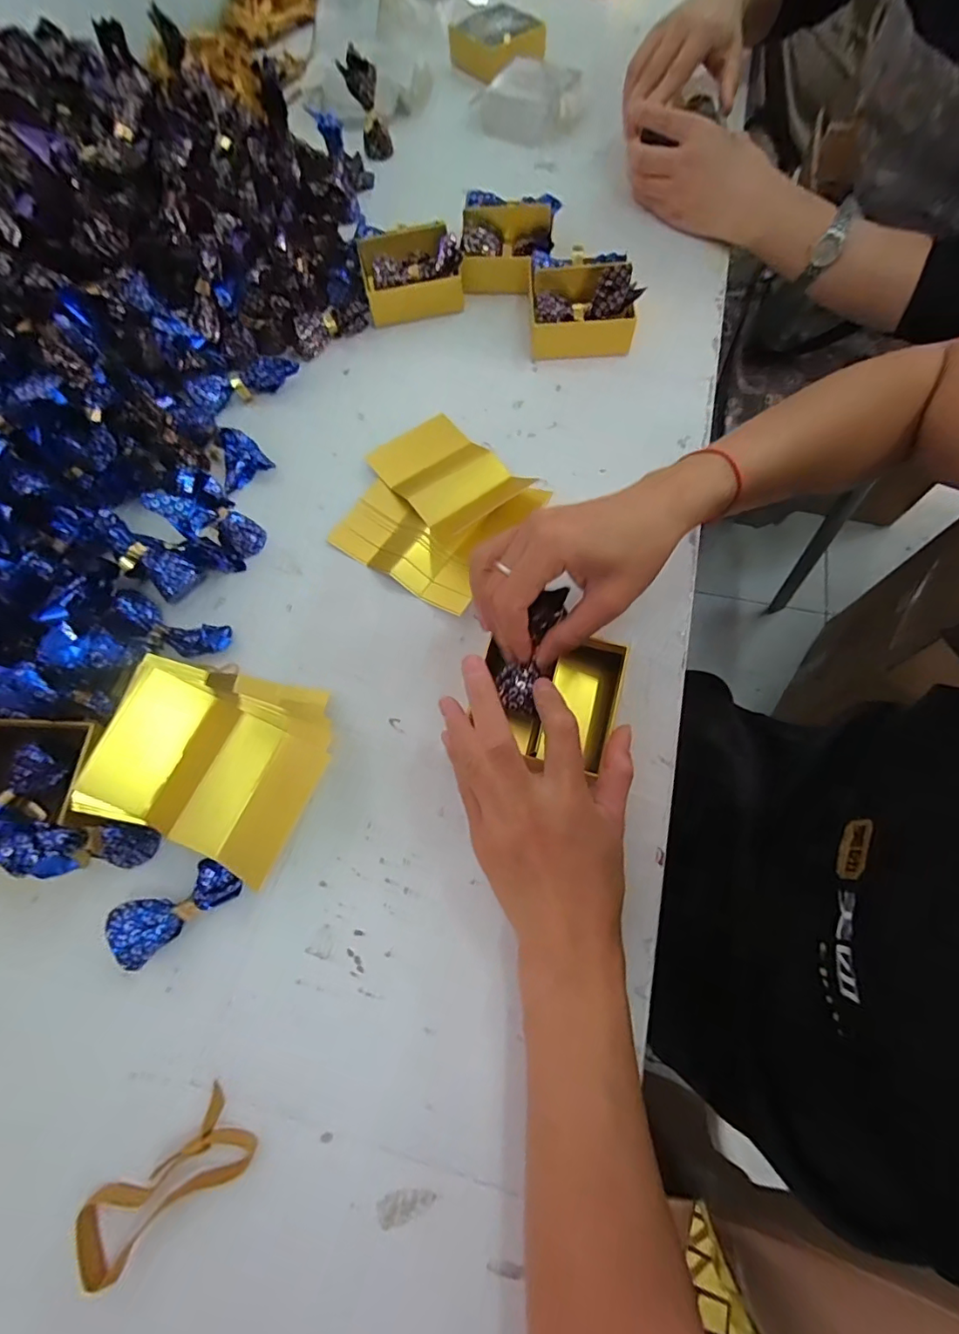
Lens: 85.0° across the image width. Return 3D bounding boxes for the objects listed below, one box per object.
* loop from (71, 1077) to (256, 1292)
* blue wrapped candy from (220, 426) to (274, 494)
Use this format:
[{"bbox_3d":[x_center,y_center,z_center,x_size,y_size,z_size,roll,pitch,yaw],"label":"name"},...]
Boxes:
[{"bbox_3d":[-0.158,0.261,0.262,0.082,0.012,0.040,-40,73,-13],"label":"loop"},{"bbox_3d":[-0.196,-0.172,0.428,0.042,0.030,0.034,-24,70,-7],"label":"blue wrapped candy"}]

